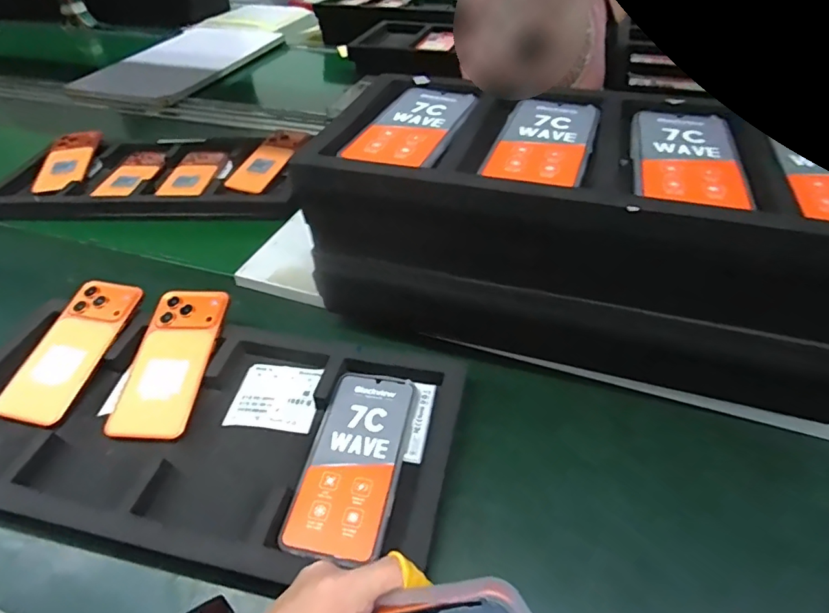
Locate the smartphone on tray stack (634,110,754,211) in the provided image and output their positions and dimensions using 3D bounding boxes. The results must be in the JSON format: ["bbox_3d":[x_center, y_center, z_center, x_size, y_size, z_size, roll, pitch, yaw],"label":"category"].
[{"bbox_3d":[0.222,-0.126,0.406,0.079,0.008,0.154,10,45,12],"label":"smartphone on tray stack"}]

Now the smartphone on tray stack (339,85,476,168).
[{"bbox_3d":[0.002,-0.172,0.465,0.083,0.008,0.160,15,46,17],"label":"smartphone on tray stack"}]

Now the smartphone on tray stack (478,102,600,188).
[{"bbox_3d":[0.115,-0.147,0.432,0.078,0.006,0.151,14,46,16],"label":"smartphone on tray stack"}]

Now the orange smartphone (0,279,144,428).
[{"bbox_3d":[-0.356,0.043,0.517,0.080,0.011,0.167,11,59,13],"label":"orange smartphone"}]

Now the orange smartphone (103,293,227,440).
[{"bbox_3d":[-0.245,0.052,0.496,0.080,0.012,0.164,3,56,5],"label":"orange smartphone"}]

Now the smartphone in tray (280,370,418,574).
[{"bbox_3d":[-0.052,0.128,0.421,0.077,0.011,0.162,7,44,9],"label":"smartphone in tray"}]

